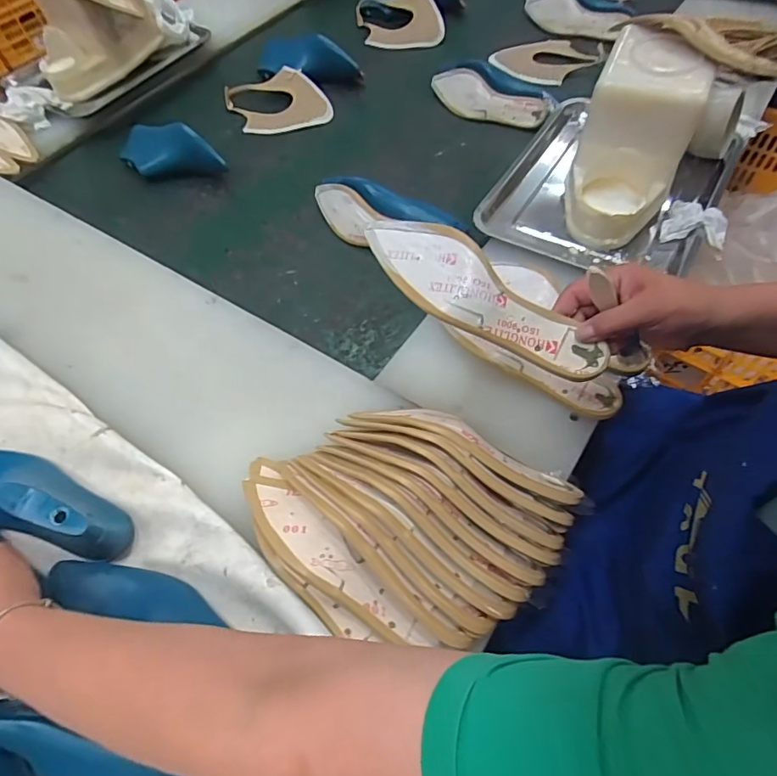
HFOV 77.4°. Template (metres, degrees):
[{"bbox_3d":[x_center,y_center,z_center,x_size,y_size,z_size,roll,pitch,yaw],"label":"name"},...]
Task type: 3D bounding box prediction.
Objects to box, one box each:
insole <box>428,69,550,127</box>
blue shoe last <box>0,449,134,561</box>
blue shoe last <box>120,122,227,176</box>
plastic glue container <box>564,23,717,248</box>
[{"bbox_3d":[0.185,-0.552,0.934,0.244,0.072,0.027,32,27,18],"label":"insole"},{"bbox_3d":[-0.376,0.100,0.481,0.266,0.079,0.079,23,63,16],"label":"blue shoe last"},{"bbox_3d":[-0.396,-0.422,0.873,0.218,0.078,0.071,28,64,19],"label":"blue shoe last"},{"bbox_3d":[0.321,-0.323,0.639,0.141,0.173,0.197,23,63,16],"label":"plastic glue container"}]

